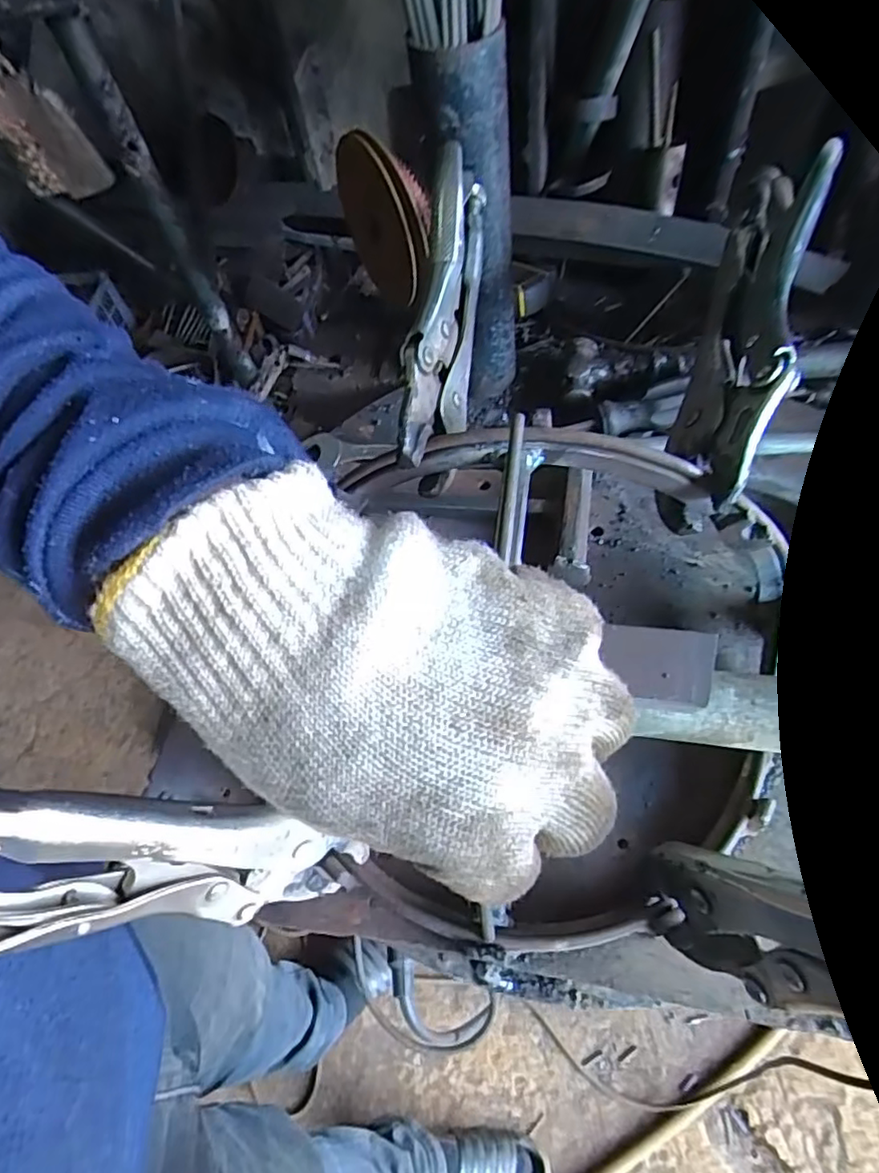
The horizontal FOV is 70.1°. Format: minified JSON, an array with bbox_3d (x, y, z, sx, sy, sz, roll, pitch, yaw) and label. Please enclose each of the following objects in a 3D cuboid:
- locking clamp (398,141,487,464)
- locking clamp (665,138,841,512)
[{"bbox_3d":[0.003,-0.132,0.298,0.027,0.044,0.176,7,70,7],"label":"locking clamp"},{"bbox_3d":[0.149,-0.131,0.296,0.039,0.048,0.228,16,64,17],"label":"locking clamp"}]

